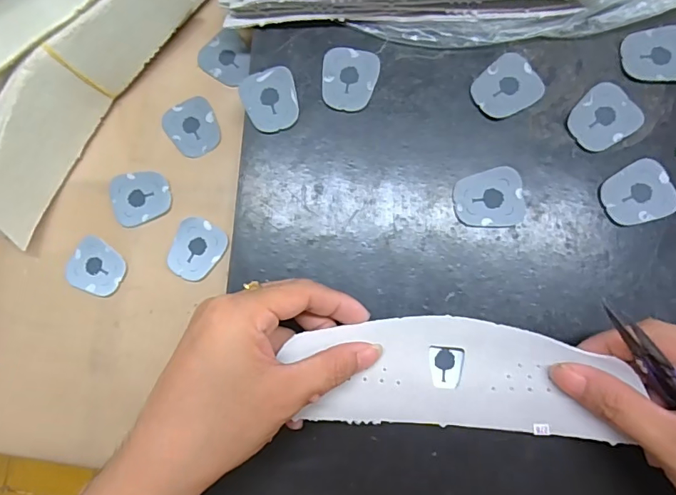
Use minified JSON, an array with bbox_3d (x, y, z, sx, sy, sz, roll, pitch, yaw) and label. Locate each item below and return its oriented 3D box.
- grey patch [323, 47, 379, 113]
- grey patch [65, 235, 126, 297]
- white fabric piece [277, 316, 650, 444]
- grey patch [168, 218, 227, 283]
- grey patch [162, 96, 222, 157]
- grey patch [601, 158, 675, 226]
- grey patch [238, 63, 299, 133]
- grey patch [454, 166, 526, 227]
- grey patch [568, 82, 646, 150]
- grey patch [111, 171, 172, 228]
[{"bbox_3d":[0.007,-0.102,0.275,0.033,0.004,0.038,7,83,4],"label":"grey patch"},{"bbox_3d":[-0.157,0.013,0.294,0.038,0.004,0.032,36,86,7],"label":"grey patch"},{"bbox_3d":[0.058,0.066,0.241,0.161,0.023,0.056,4,82,5],"label":"white fabric piece"},{"bbox_3d":[-0.091,0.001,0.292,0.032,0.004,0.038,31,86,7],"label":"grey patch"},{"bbox_3d":[-0.096,-0.080,0.303,0.033,0.004,0.037,-31,82,-1],"label":"grey patch"},{"bbox_3d":[0.169,-0.030,0.255,0.038,0.004,0.033,-23,82,0],"label":"grey patch"},{"bbox_3d":[-0.041,-0.090,0.277,0.032,0.004,0.038,-21,82,1],"label":"grey patch"},{"bbox_3d":[0.087,-0.028,0.261,0.038,0.005,0.032,-5,82,3],"label":"grey patch"},{"bbox_3d":[0.153,-0.075,0.264,0.037,0.004,0.033,-35,82,-1],"label":"grey patch"},{"bbox_3d":[-0.128,-0.032,0.298,0.037,0.005,0.033,-13,82,2],"label":"grey patch"}]

